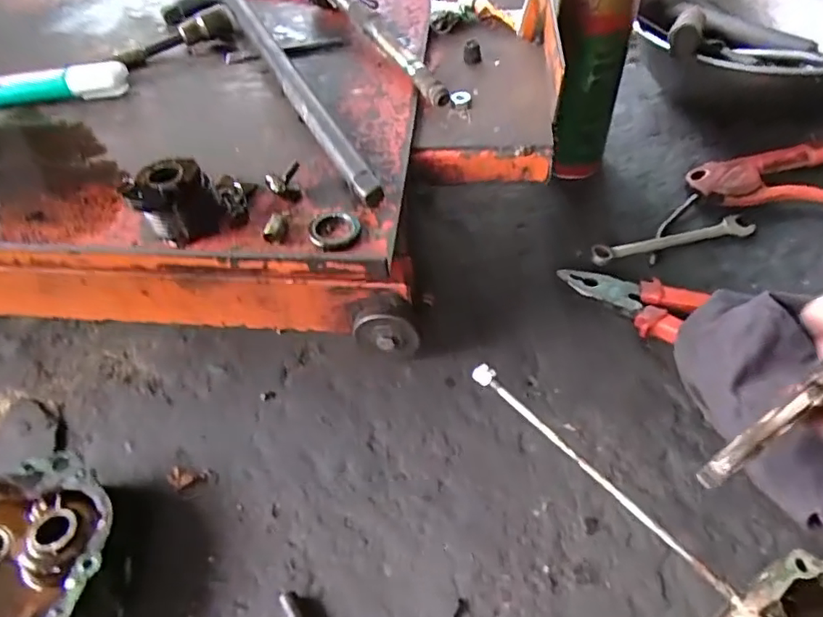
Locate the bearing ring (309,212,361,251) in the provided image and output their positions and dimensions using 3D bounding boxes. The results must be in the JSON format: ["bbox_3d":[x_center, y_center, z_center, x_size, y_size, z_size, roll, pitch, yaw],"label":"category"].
[{"bbox_3d":[-0.040,-0.041,0.303,0.025,0.006,0.028,-2,49,3],"label":"bearing ring"}]

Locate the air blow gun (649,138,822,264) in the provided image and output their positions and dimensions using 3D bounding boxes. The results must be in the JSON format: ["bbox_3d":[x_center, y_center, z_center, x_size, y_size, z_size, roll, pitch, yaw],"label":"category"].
[{"bbox_3d":[0.327,-0.109,0.532,0.259,0.032,0.094,-11,49,-4],"label":"air blow gun"}]

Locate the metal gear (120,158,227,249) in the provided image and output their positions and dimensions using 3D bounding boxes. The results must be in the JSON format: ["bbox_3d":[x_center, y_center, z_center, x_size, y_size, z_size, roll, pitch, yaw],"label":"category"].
[{"bbox_3d":[-0.122,-0.056,0.300,0.039,0.033,0.027,-21,51,-13],"label":"metal gear"}]

